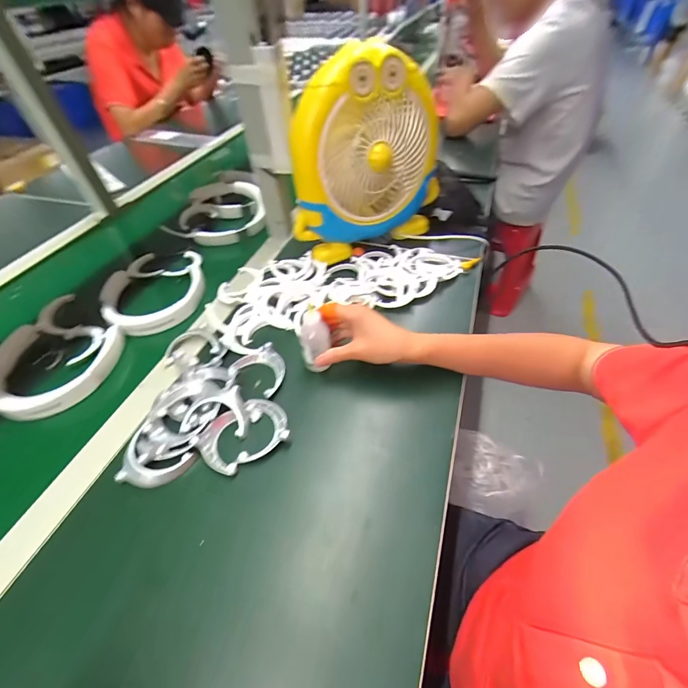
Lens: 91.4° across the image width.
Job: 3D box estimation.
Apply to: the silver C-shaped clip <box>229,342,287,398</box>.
[{"bbox_3d":[-0.107,0.032,0.419,0.065,0.021,0.068,-24,51,-16],"label":"silver C-shaped clip"}]

